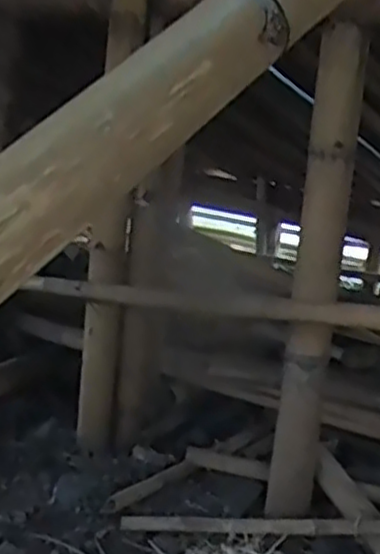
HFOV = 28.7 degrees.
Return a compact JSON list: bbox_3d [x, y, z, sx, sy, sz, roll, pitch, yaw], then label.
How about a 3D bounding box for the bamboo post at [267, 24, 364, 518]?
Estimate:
[{"bbox_3d":[0.260,0.034,1.494,0.103,0.964,0.107,7,11,1],"label":"bamboo post"}]

